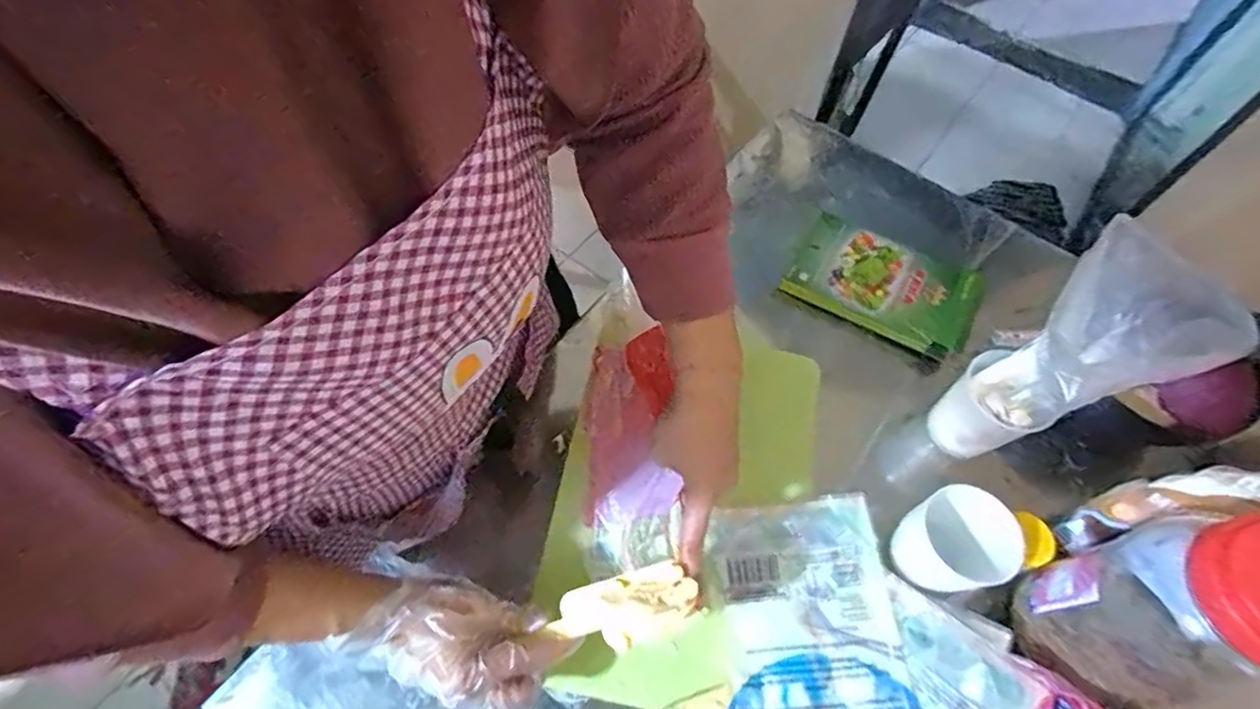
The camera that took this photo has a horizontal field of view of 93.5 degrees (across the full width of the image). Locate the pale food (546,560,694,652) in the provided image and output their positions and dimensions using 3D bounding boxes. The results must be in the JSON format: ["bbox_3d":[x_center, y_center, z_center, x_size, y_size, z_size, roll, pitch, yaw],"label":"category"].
[{"bbox_3d":[-0.004,0.183,0.423,0.109,0.038,0.050,-21,67,3],"label":"pale food"}]

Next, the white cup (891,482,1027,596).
[{"bbox_3d":[0.270,0.159,0.502,0.069,0.080,0.077,-13,61,-11],"label":"white cup"}]

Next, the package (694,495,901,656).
[{"bbox_3d":[0.142,0.190,0.511,0.150,0.035,0.117,-2,60,-5],"label":"package"}]

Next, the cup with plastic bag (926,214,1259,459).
[{"bbox_3d":[0.342,0.025,0.493,0.161,0.213,0.105,-30,66,-19],"label":"cup with plastic bag"}]

